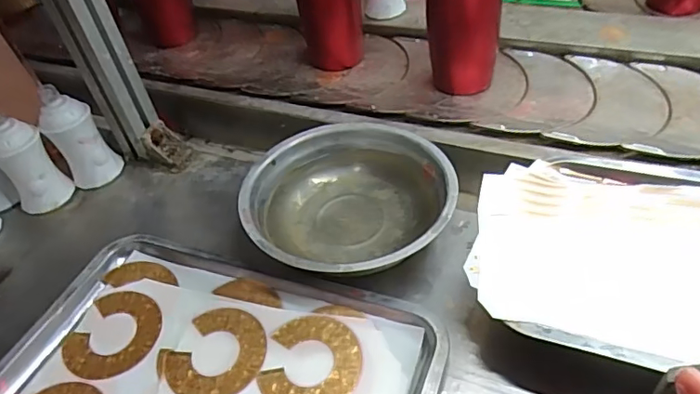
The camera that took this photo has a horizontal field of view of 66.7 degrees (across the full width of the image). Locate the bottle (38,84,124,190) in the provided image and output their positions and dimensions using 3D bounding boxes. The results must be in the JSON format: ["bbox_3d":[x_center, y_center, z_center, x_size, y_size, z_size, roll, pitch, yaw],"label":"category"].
[{"bbox_3d":[-0.311,-0.067,0.611,0.049,0.107,0.054,17,49,23],"label":"bottle"}]

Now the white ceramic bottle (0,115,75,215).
[{"bbox_3d":[-0.357,-0.037,0.585,0.052,0.104,0.046,5,45,13],"label":"white ceramic bottle"}]

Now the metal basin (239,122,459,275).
[{"bbox_3d":[-0.001,0.004,0.513,0.193,0.043,0.190,-4,44,4],"label":"metal basin"}]

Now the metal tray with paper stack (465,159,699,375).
[{"bbox_3d":[0.261,0.059,0.405,0.327,0.046,0.207,13,48,20],"label":"metal tray with paper stack"}]

